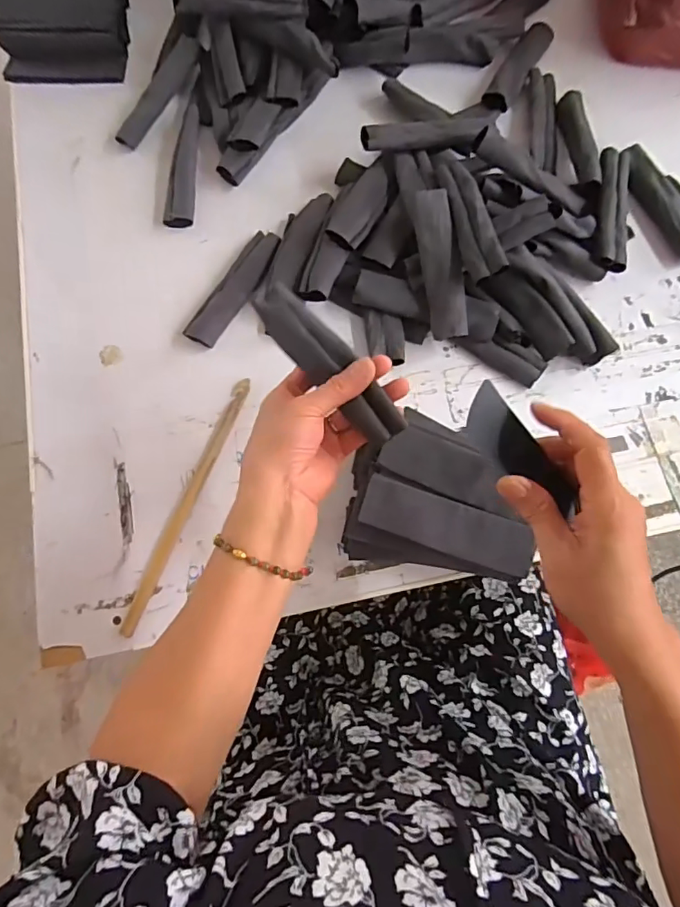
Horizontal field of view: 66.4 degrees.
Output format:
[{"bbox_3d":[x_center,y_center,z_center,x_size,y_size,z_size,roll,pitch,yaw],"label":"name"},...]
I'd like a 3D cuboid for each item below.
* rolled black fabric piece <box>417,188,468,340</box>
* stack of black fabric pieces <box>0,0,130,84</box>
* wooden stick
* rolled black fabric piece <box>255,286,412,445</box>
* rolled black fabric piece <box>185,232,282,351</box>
[{"bbox_3d":[0.103,-0.192,0.528,0.036,0.018,0.147,-9,93,-2],"label":"rolled black fabric piece"},{"bbox_3d":[-0.356,-0.571,0.661,0.158,0.057,0.180,-4,74,-1],"label":"stack of black fabric pieces"},{"bbox_3d":[-0.149,0.045,0.509,0.019,0.007,0.265,21,75,6],"label":"wooden stick"},{"bbox_3d":[-0.007,-0.067,0.385,0.033,0.014,0.142,-43,88,-11],"label":"rolled black fabric piece"},{"bbox_3d":[-0.114,-0.181,0.564,0.046,0.012,0.147,28,76,8],"label":"rolled black fabric piece"}]

